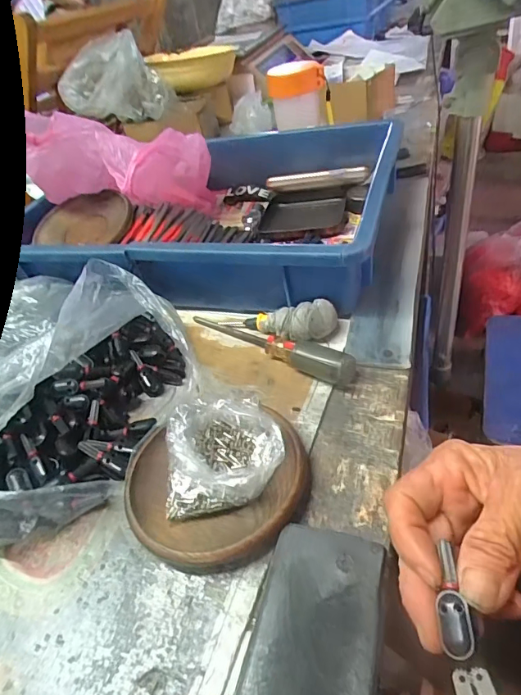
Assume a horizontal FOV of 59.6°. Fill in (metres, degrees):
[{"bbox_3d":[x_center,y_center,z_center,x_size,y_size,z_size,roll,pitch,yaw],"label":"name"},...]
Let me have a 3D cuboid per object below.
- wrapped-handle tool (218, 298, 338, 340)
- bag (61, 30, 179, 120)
[{"bbox_3d":[0.013,-0.022,0.401,0.107,0.027,0.029,-2,42,31],"label":"wrapped-handle tool"},{"bbox_3d":[-0.245,-0.454,0.780,0.178,0.112,0.124,-9,41,7],"label":"bag"}]

